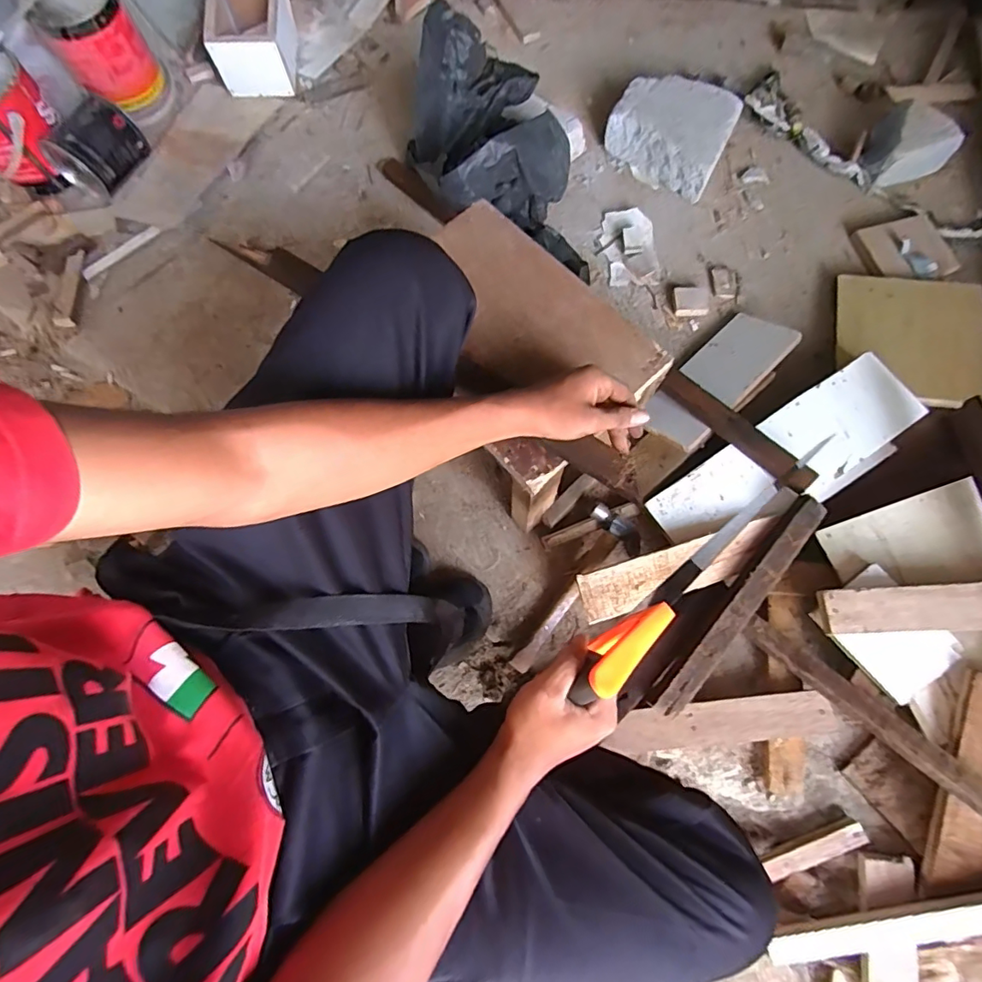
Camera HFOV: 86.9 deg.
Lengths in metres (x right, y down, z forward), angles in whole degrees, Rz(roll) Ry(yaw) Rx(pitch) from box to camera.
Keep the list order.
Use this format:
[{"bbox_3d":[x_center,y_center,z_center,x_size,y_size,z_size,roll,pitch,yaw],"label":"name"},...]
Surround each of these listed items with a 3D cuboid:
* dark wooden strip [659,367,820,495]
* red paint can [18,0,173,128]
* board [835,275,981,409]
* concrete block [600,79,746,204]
[{"bbox_3d":[0.338,-0.088,0.720,0.044,0.014,0.237,-38,67,-7],"label":"dark wooden strip"},{"bbox_3d":[-0.704,-0.807,0.935,0.148,0.154,0.183,-30,75,-7],"label":"red paint can"},{"bbox_3d":[0.633,-0.232,0.779,0.197,0.015,0.232,10,68,14],"label":"board"},{"bbox_3d":[0.316,-0.637,0.907,0.202,0.073,0.189,28,76,10],"label":"concrete block"}]

